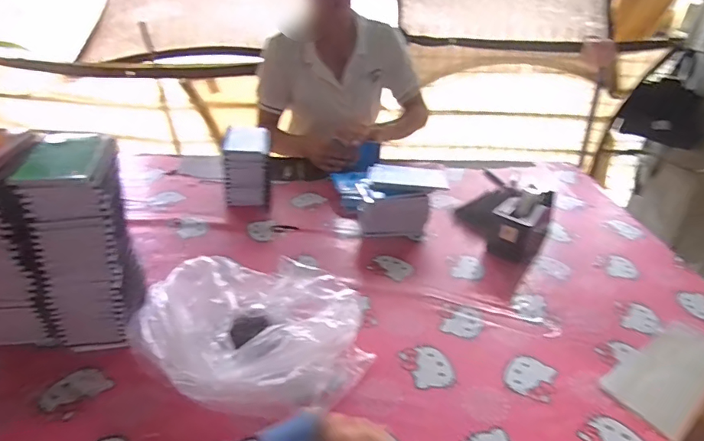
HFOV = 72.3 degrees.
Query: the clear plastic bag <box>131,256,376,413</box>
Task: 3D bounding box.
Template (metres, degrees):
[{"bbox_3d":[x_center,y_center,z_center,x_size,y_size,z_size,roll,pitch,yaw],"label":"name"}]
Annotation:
[{"bbox_3d":[-0.139,0.151,0.686,0.265,0.117,0.277,-22,40,-37],"label":"clear plastic bag"}]

